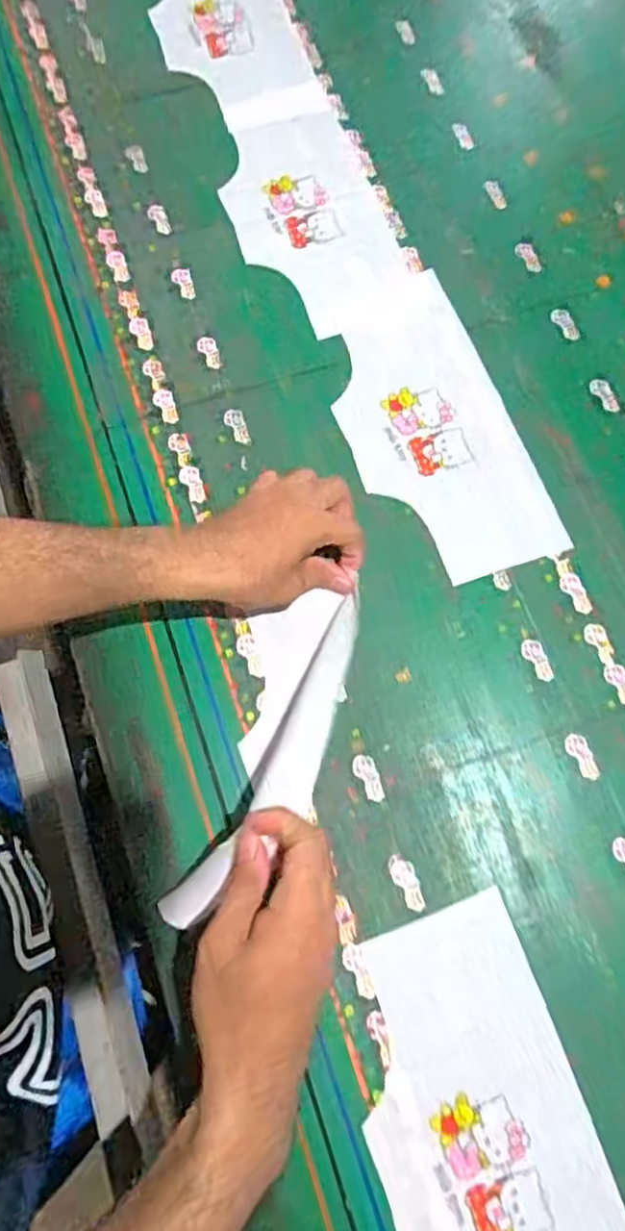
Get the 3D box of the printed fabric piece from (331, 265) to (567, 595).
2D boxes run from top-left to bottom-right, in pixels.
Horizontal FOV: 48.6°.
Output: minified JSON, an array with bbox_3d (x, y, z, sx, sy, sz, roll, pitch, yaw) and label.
[{"bbox_3d":[0.095,-0.154,0.573,0.130,0.009,0.265,-20,75,-2],"label":"printed fabric piece"}]

